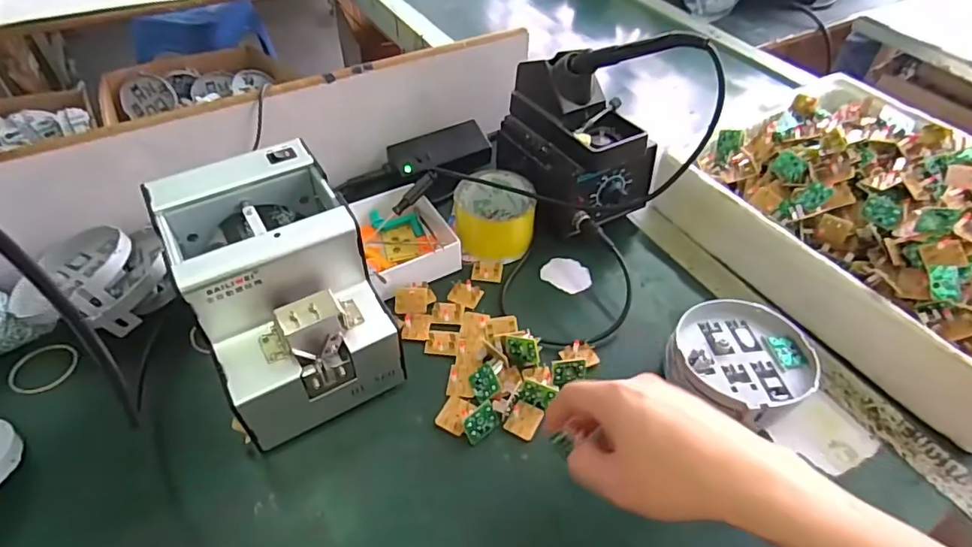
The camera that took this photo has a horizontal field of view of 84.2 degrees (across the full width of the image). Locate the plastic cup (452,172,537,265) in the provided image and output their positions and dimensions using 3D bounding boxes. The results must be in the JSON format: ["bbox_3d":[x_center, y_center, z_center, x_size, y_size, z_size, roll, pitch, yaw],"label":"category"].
[{"bbox_3d":[0.010,-0.062,0.566,0.084,0.053,0.092,9,45,5],"label":"plastic cup"}]

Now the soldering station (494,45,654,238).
[{"bbox_3d":[0.088,-0.140,0.569,0.118,0.149,0.154,-22,52,-20],"label":"soldering station"}]

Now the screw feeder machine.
[{"bbox_3d":[-0.161,0.016,0.426,0.131,0.146,0.170,-19,50,-22],"label":"screw feeder machine"}]

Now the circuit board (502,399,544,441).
[{"bbox_3d":[0.031,0.118,0.434,0.024,0.005,0.029,25,62,14],"label":"circuit board"}]

